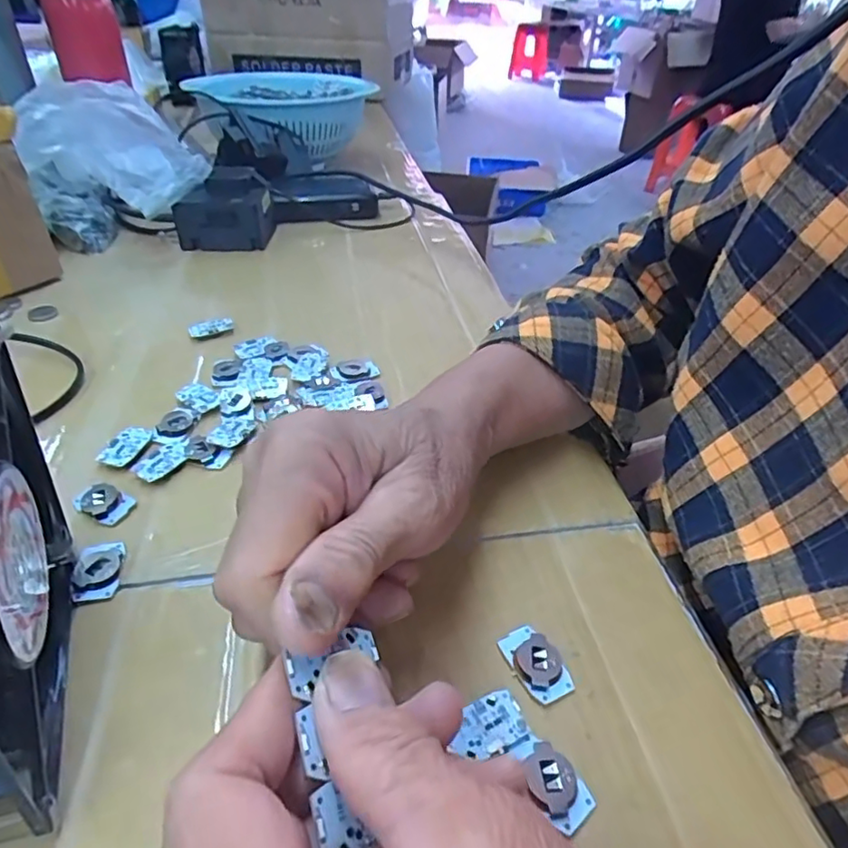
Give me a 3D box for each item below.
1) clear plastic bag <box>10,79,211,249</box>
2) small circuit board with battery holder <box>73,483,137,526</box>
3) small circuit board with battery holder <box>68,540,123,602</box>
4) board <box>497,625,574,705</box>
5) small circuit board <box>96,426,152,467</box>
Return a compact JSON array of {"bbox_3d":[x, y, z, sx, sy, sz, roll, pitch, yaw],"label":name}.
[{"bbox_3d":[-0.273,-0.231,0.525,0.143,0.121,0.077,-7,39,-12],"label":"clear plastic bag"},{"bbox_3d":[-0.154,0.038,0.284,0.029,0.004,0.018,22,42,23],"label":"small circuit board with battery holder"},{"bbox_3d":[-0.139,0.063,0.253,0.019,0.007,0.025,-11,40,-17],"label":"small circuit board with battery holder"},{"bbox_3d":[0.042,0.091,0.225,0.017,0.006,0.029,-16,42,-22],"label":"board"},{"bbox_3d":[-0.158,0.011,0.312,0.017,0.004,0.027,12,39,12],"label":"small circuit board"}]

